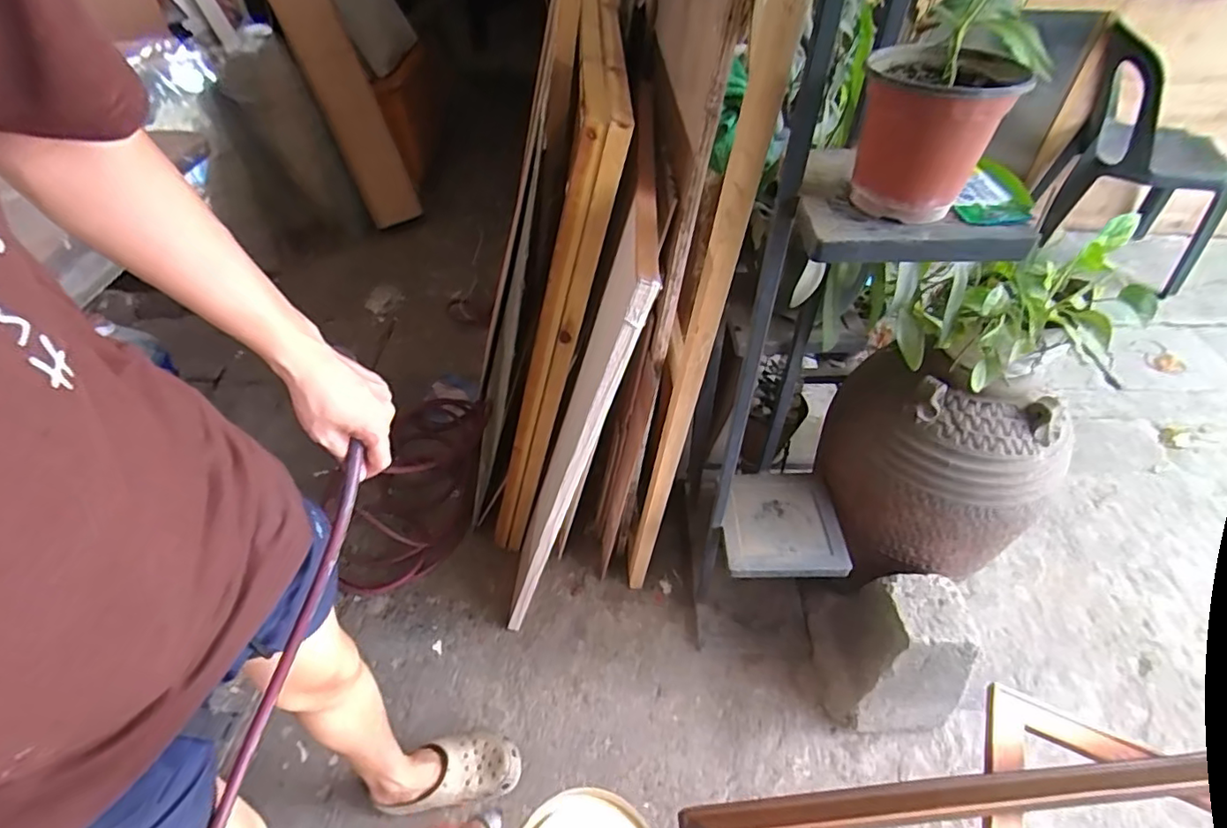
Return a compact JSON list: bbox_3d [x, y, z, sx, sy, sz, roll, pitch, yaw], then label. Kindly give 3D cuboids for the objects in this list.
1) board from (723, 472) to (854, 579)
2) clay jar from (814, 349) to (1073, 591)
[{"bbox_3d":[0.296,0.193,1.037,0.199,0.026,0.206,1,47,3],"label":"board"},{"bbox_3d":[0.539,0.063,1.012,0.284,0.361,0.290,-2,47,0],"label":"clay jar"}]

